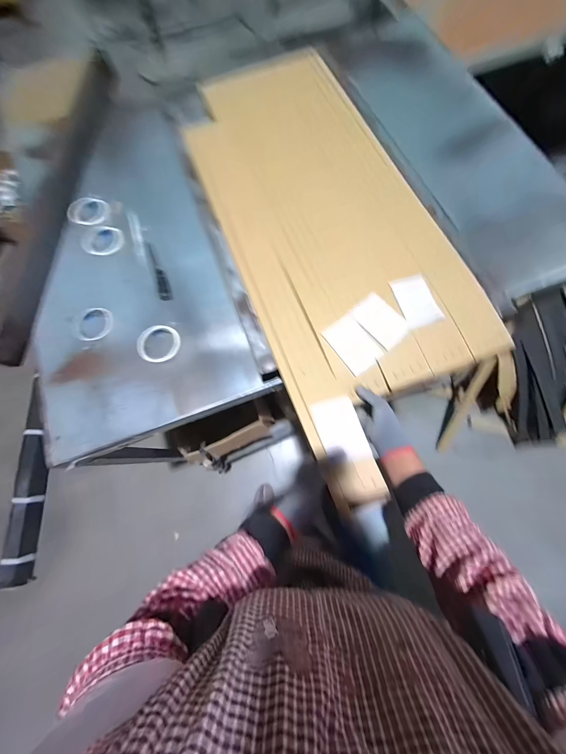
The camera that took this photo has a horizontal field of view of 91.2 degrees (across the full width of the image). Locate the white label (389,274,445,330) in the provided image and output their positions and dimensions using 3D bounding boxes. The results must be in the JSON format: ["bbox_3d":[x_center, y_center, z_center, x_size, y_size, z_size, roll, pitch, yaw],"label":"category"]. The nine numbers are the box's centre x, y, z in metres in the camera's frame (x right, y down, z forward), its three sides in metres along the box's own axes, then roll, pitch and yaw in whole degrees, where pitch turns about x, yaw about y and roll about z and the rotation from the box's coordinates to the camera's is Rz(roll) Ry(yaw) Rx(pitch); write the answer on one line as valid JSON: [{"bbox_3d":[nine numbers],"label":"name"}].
[{"bbox_3d":[0.283,-0.162,0.587,0.075,0.007,0.113,-16,74,-3],"label":"white label"}]

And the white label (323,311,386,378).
[{"bbox_3d":[0.145,-0.070,0.571,0.079,0.004,0.114,-37,80,-5],"label":"white label"}]

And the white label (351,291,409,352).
[{"bbox_3d":[0.206,-0.119,0.582,0.077,0.005,0.114,-39,76,-10],"label":"white label"}]

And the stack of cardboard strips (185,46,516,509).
[{"bbox_3d":[-0.030,-0.208,0.596,0.094,0.036,0.932,-21,75,-4],"label":"stack of cardboard strips"}]

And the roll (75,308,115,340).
[{"bbox_3d":[-0.471,-0.130,0.689,0.095,0.015,0.085,2,74,2],"label":"roll"}]

